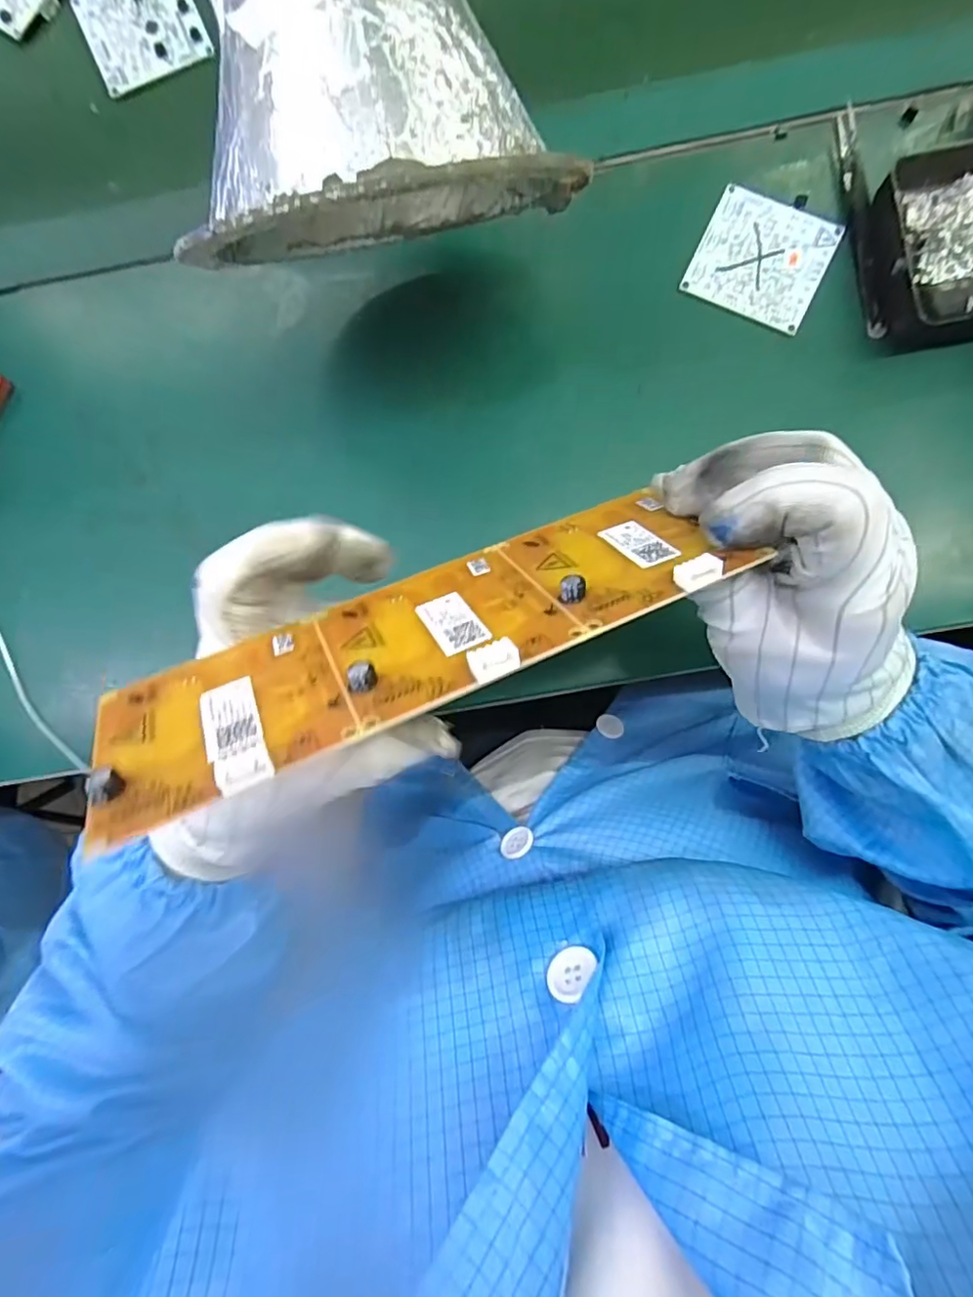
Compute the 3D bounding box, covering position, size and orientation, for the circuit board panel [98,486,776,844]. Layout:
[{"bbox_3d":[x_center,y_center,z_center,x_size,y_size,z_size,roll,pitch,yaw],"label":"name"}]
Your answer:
[{"bbox_3d":[-0.018,-0.008,0.187,0.198,0.007,0.065,-23,40,-14],"label":"circuit board panel"}]

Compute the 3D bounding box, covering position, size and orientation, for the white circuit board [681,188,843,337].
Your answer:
[{"bbox_3d":[0.158,-0.224,0.341,0.070,0.004,0.069,26,88,5],"label":"white circuit board"}]

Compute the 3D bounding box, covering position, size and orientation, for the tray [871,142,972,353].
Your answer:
[{"bbox_3d":[0.255,-0.215,0.319,0.085,0.035,0.101,-8,85,2],"label":"tray"}]

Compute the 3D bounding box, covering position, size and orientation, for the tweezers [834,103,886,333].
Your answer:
[{"bbox_3d":[0.210,-0.240,0.336,0.009,0.011,0.129,-7,85,2],"label":"tweezers"}]

